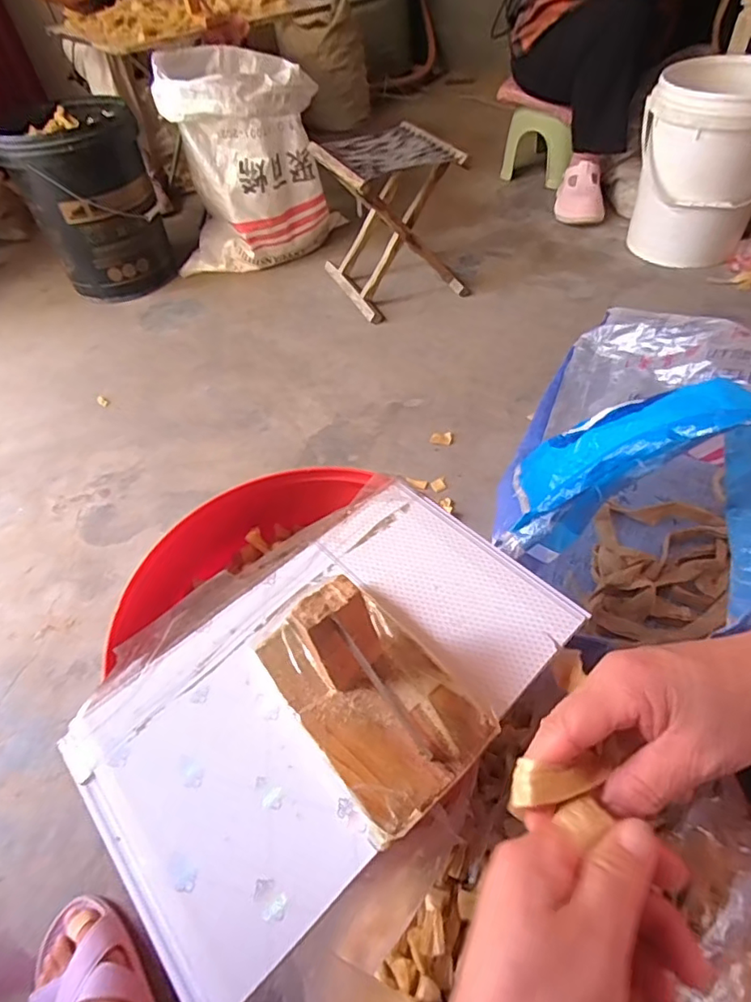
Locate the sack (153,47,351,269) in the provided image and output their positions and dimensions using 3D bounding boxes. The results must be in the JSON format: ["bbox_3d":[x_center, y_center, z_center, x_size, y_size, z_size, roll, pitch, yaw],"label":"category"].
[{"bbox_3d":[-0.321,-0.847,1.387,0.406,0.427,0.255,-6,50,1],"label":"sack"}]

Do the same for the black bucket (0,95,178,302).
[{"bbox_3d":[-0.695,-0.746,1.384,0.293,0.370,0.278,-20,52,-11],"label":"black bucket"}]

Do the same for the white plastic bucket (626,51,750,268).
[{"bbox_3d":[0.757,-0.763,1.245,0.293,0.353,0.273,24,56,23],"label":"white plastic bucket"}]

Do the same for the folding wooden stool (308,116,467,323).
[{"bbox_3d":[0.035,-0.646,1.262,0.262,0.296,0.299,-23,52,-13],"label":"folding wooden stool"}]

